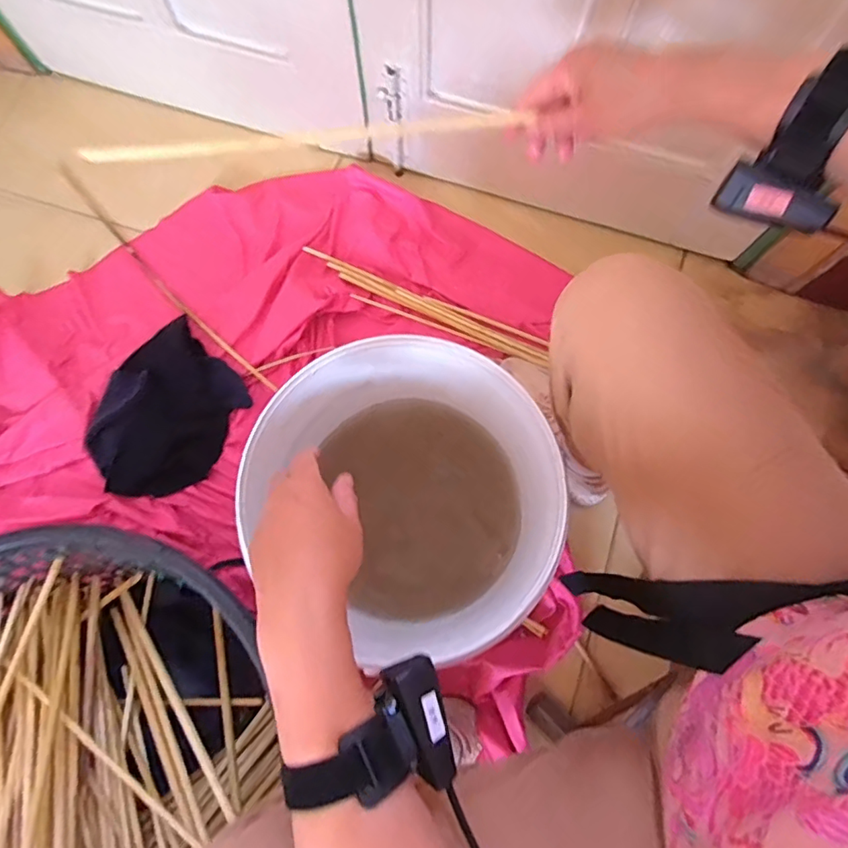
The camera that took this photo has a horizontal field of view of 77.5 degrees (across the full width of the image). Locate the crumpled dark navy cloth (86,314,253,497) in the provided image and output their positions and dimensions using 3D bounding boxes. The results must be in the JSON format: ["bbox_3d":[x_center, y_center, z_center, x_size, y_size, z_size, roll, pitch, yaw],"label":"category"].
[{"bbox_3d":[-0.364,-0.016,0.750,0.167,0.030,0.235,28,78,7],"label":"crumpled dark navy cloth"}]

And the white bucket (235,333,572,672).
[{"bbox_3d":[-0.013,0.080,0.580,0.265,0.271,0.283,0,76,0],"label":"white bucket"}]

